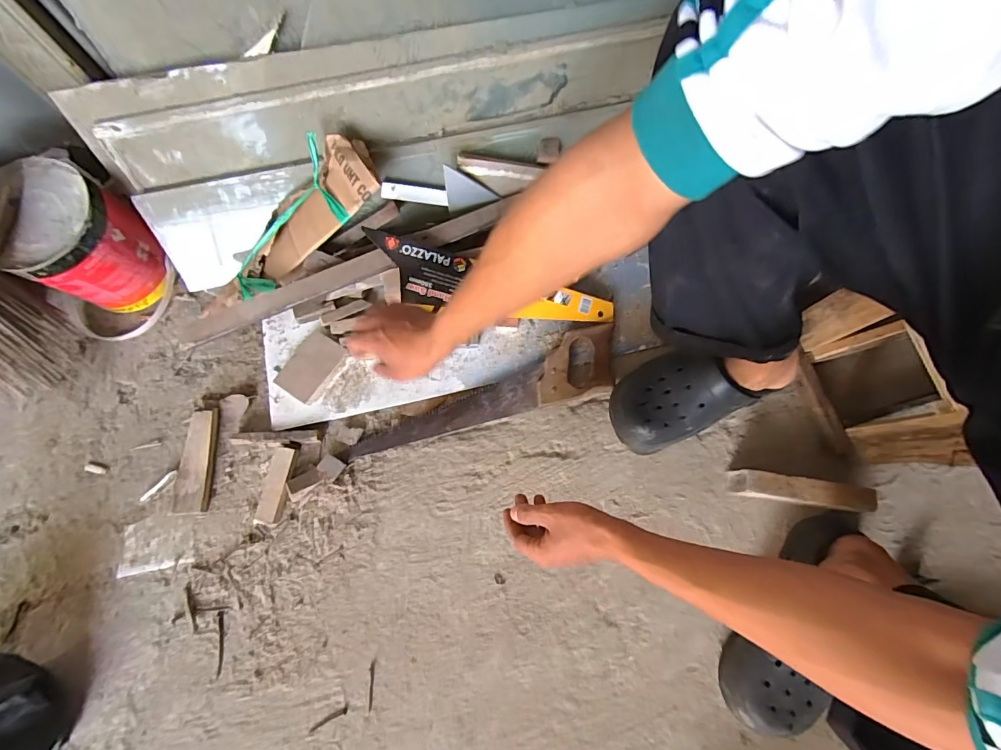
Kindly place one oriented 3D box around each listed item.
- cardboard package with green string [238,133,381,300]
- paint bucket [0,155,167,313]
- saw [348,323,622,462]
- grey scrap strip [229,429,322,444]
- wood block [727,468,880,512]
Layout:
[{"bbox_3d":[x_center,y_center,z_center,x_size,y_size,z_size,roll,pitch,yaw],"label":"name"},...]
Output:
[{"bbox_3d":[-0.275,-0.207,0.604,0.266,0.050,0.103,-39,79,15],"label":"cardboard package with green string"},{"bbox_3d":[-0.575,-0.186,0.620,0.145,0.163,0.134,1,73,-2],"label":"paint bucket"},{"bbox_3d":[-0.017,0.029,0.639,0.400,0.016,0.091,-20,78,-3],"label":"saw"},{"bbox_3d":[-0.322,0.088,0.624,0.131,0.022,0.018,-1,77,1],"label":"grey scrap strip"},{"bbox_3d":[0.397,0.154,0.588,0.159,0.052,0.035,7,78,3],"label":"wood block"}]

